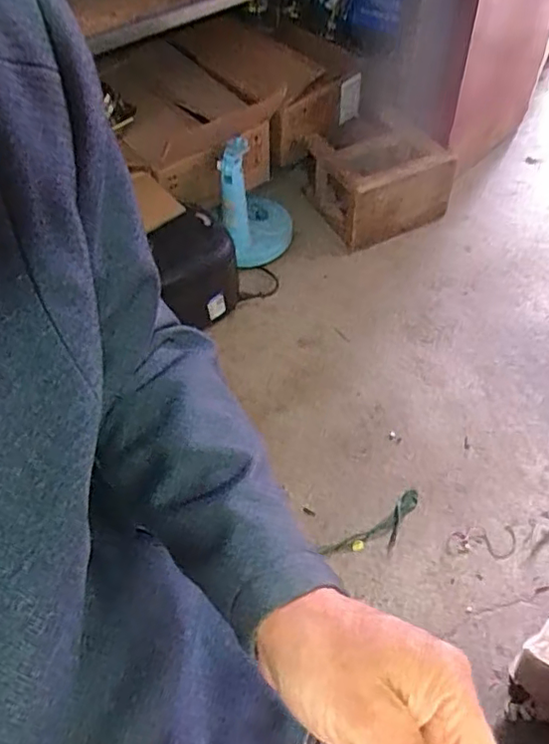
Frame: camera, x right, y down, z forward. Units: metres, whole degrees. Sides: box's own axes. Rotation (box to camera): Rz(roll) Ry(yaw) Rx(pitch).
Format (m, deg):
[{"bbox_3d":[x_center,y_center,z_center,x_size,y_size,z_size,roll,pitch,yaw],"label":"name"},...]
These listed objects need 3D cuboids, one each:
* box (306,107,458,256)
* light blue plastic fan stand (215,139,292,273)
[{"bbox_3d":[0.252,-0.468,1.475,0.296,0.207,0.267,-23,55,-13],"label":"box"},{"bbox_3d":[-0.047,-0.383,1.342,0.162,0.280,0.172,-3,53,2],"label":"light blue plastic fan stand"}]

